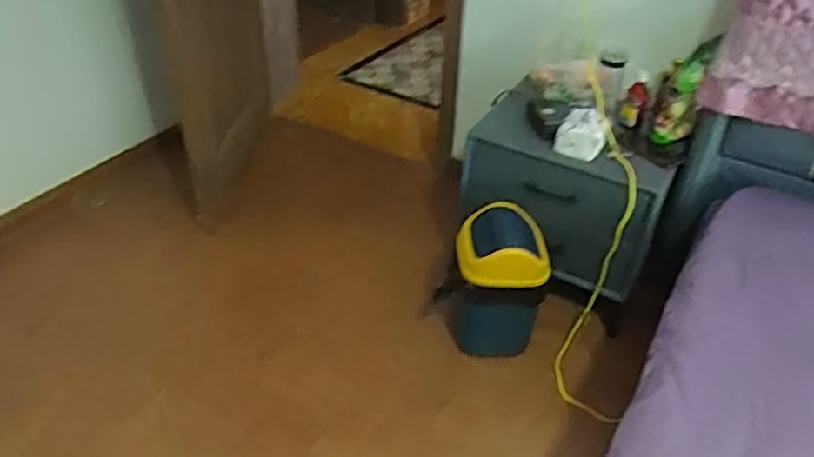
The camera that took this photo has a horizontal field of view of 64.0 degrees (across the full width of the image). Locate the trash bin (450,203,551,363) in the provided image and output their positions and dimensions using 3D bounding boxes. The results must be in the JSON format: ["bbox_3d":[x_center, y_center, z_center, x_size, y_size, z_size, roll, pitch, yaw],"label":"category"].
[{"bbox_3d":[0.216,0.136,1.588,0.238,0.332,0.191,9,37,9],"label":"trash bin"}]

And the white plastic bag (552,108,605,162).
[{"bbox_3d":[0.426,-0.231,1.573,0.112,0.062,0.146,15,39,16],"label":"white plastic bag"}]

